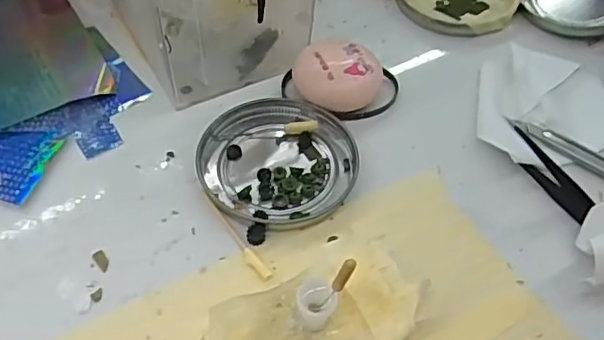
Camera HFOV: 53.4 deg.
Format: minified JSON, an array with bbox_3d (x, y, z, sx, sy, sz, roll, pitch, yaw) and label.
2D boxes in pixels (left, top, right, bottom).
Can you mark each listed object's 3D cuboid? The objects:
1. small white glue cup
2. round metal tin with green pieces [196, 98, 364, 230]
[{"bbox_3d":[0.005,0.049,0.216,0.013,0.019,0.013,2,51,-2],"label":"small white glue cup"},{"bbox_3d":[-0.012,-0.005,0.306,0.077,0.008,0.075,1,53,-2],"label":"round metal tin with green pieces"}]

